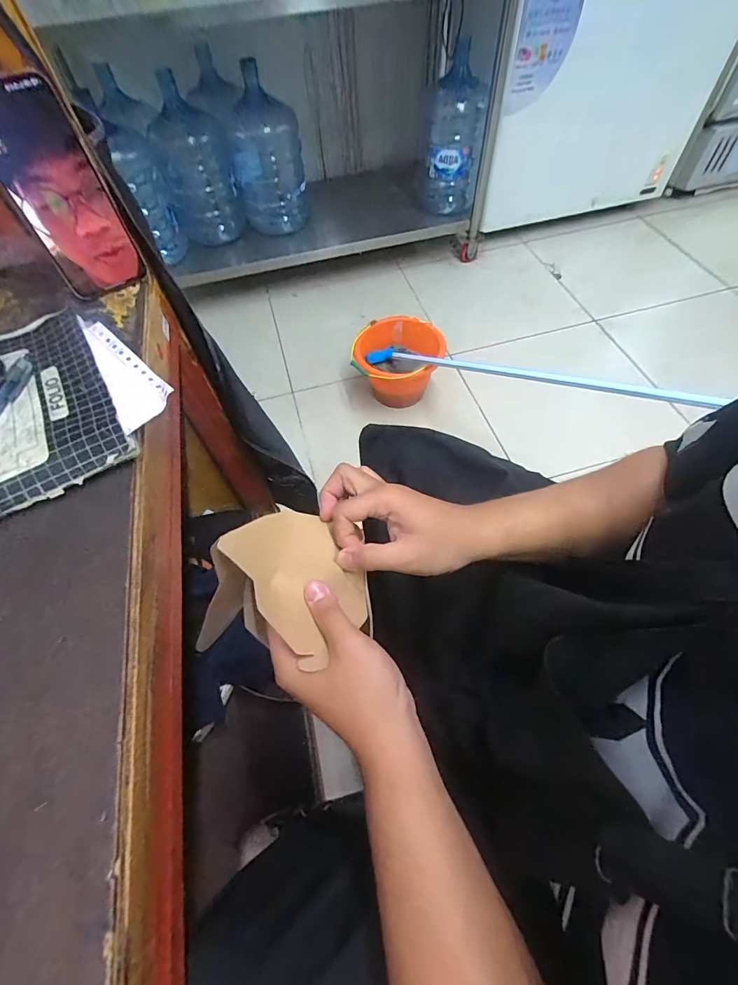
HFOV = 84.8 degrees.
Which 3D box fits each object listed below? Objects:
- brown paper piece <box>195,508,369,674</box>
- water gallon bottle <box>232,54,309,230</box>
[{"bbox_3d":[-0.059,0.066,0.323,0.127,0.024,0.130,16,45,-28],"label":"brown paper piece"},{"bbox_3d":[-0.375,-1.238,1.500,0.249,0.416,0.241,-11,59,-4],"label":"water gallon bottle"}]

